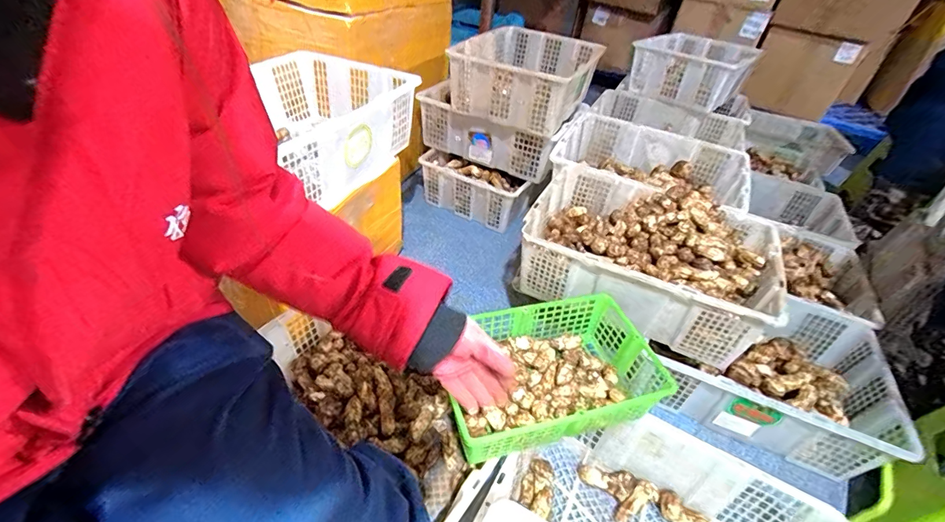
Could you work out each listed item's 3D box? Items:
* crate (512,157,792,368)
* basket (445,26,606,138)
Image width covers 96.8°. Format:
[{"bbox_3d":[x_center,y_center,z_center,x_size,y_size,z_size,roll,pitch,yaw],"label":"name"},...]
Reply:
[{"bbox_3d":[0.362,-0.019,0.897,0.471,0.164,0.356,24,44,19],"label":"crate"},{"bbox_3d":[0.155,-0.564,1.275,0.360,0.165,0.474,21,43,16],"label":"basket"}]

